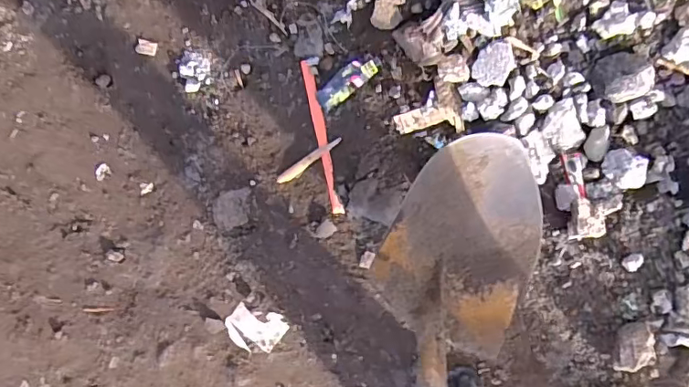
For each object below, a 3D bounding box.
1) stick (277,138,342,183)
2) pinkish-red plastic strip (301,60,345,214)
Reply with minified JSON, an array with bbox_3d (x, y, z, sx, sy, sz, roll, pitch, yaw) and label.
[{"bbox_3d":[-0.061,-0.057,0.902,0.129,0.008,0.022,-36,83,4],"label":"stick"},{"bbox_3d":[-0.038,-0.097,0.898,0.021,0.009,0.267,-13,85,6],"label":"pinkish-red plastic strip"}]

